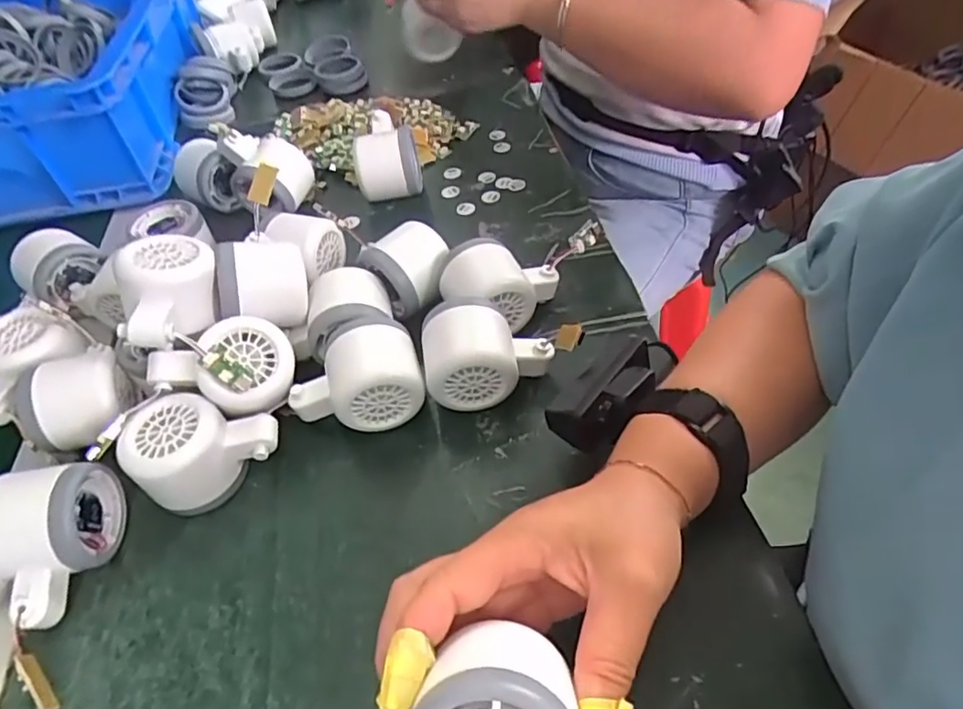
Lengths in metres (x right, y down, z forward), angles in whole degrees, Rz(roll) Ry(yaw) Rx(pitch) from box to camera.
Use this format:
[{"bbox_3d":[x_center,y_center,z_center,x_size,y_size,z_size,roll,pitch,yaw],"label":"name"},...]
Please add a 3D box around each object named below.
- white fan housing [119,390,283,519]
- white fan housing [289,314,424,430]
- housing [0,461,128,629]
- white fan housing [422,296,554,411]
[{"bbox_3d":[-0.168,0.056,0.363,0.083,0.053,0.057,-24,50,-16],"label":"white fan housing"},{"bbox_3d":[-0.082,0.014,0.385,0.081,0.063,0.057,-14,48,-7],"label":"white fan housing"},{"bbox_3d":[-0.244,0.105,0.332,0.052,0.054,0.081,-2,48,4],"label":"housing"},{"bbox_3d":[0.003,-0.001,0.389,0.083,0.060,0.057,-12,48,-5],"label":"white fan housing"}]

